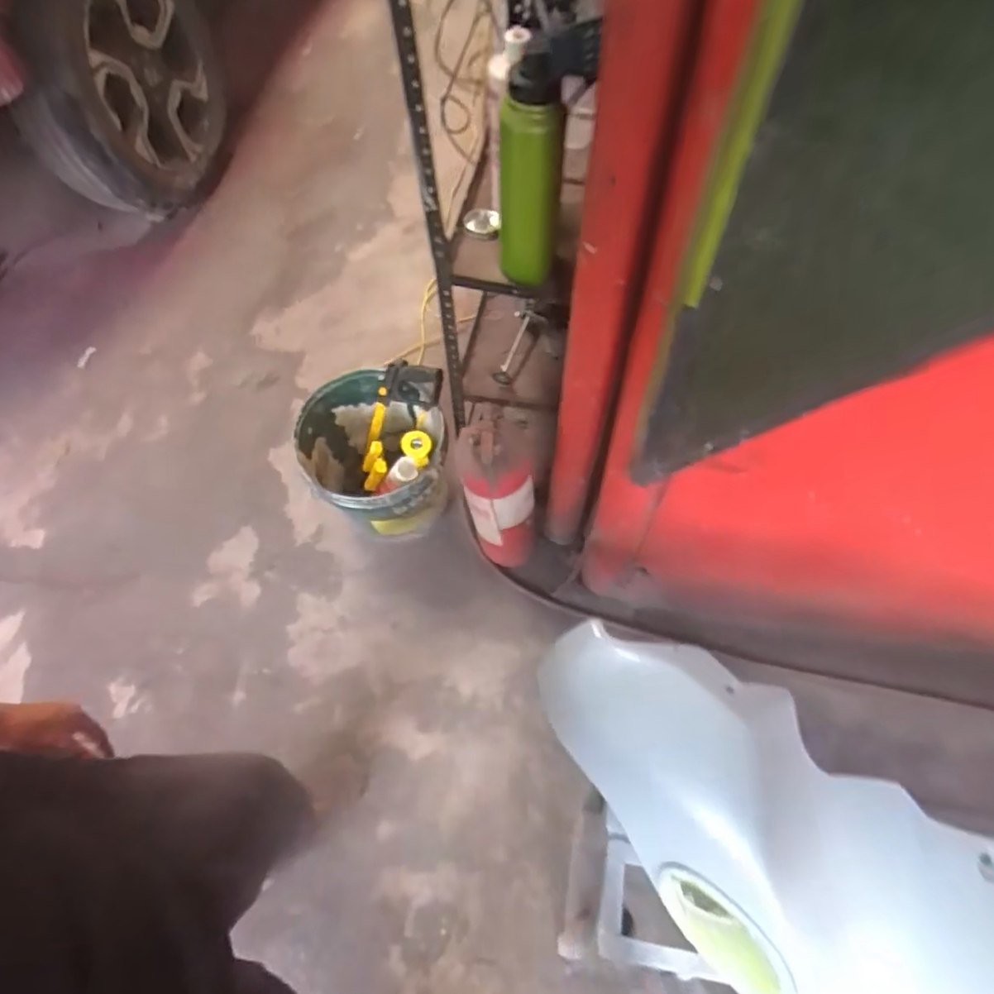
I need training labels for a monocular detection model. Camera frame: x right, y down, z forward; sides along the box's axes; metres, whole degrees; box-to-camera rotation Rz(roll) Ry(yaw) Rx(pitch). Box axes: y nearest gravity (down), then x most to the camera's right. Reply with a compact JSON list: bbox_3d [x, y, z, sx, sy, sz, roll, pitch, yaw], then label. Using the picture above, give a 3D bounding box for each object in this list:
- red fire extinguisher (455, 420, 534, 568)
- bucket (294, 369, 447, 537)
[{"bbox_3d":[0.006,0.032,1.213,0.130,0.473,0.103,-7,63,-1],"label":"red fire extinguisher"},{"bbox_3d":[-0.257,-0.063,1.347,0.281,0.382,0.307,-1,63,2],"label":"bucket"}]

